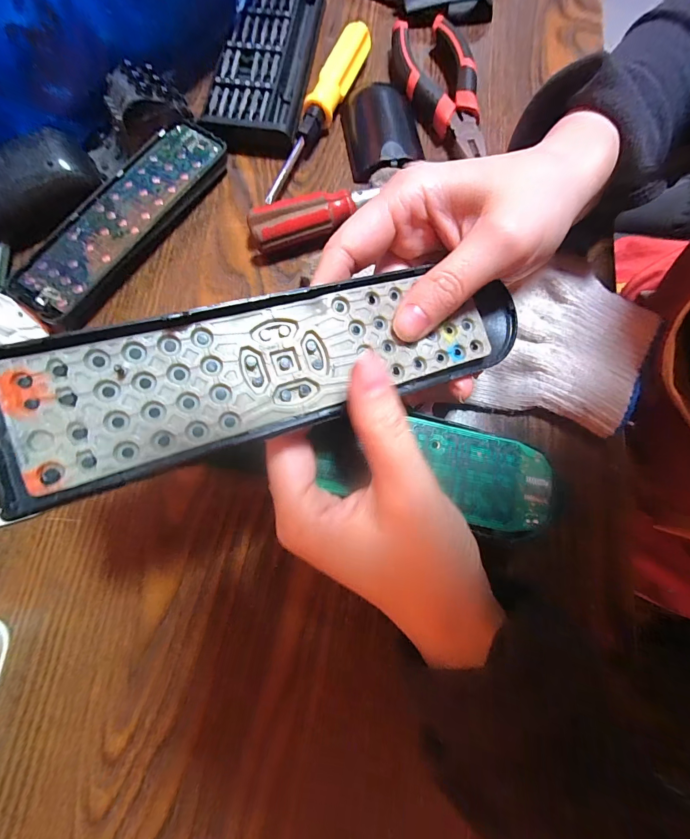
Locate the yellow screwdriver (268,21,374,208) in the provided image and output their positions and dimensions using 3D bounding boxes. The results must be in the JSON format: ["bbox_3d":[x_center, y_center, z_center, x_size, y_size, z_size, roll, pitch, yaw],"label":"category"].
[{"bbox_3d":[-0.017,-0.208,0.239,0.018,0.018,0.146,23,77,5],"label":"yellow screwdriver"}]

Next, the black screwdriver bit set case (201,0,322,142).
[{"bbox_3d":[-0.056,-0.257,0.251,0.058,0.017,0.142,8,76,2],"label":"black screwdriver bit set case"}]

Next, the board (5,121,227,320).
[{"bbox_3d":[-0.137,-0.125,0.223,0.047,0.015,0.151,33,78,8],"label":"board"}]

